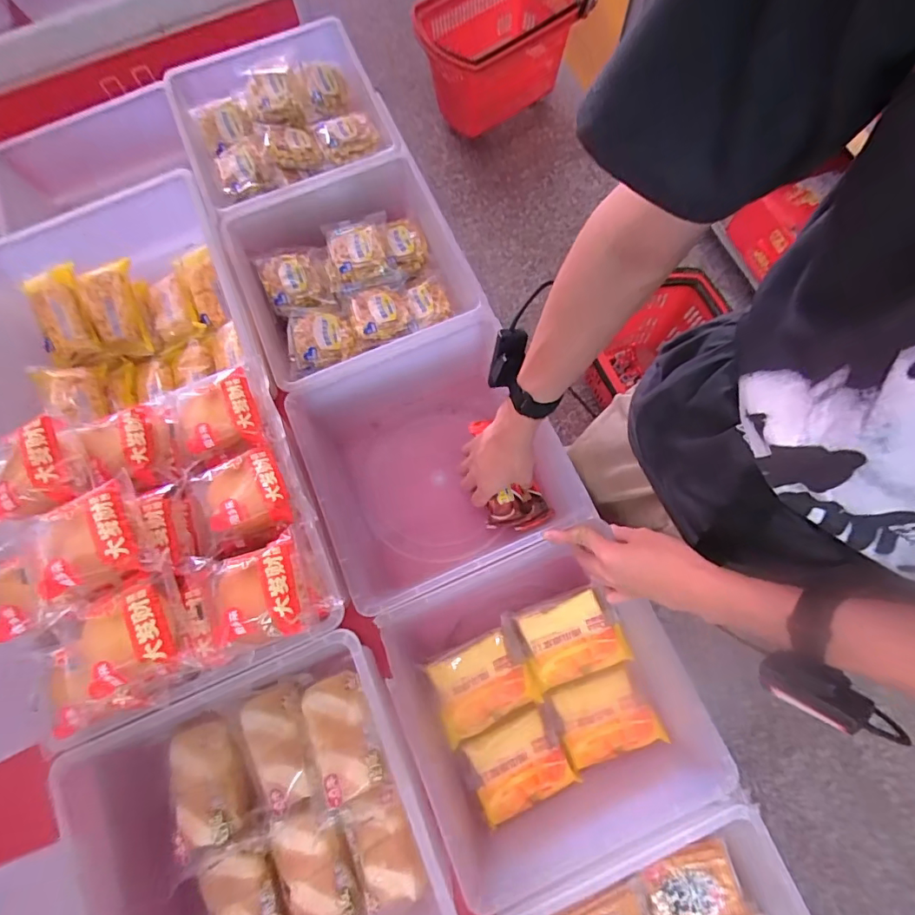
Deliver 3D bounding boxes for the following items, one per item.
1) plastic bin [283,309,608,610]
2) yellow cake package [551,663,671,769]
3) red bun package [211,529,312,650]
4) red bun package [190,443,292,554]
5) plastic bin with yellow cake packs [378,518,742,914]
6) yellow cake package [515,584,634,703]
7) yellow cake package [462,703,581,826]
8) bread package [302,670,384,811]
[{"bbox_3d":[-0.044,0.011,0.654,0.311,0.172,0.301,-24,75,-5],"label":"plastic bin"},{"bbox_3d":[0.185,0.321,0.608,0.111,0.040,0.087,-25,62,9],"label":"yellow cake package"},{"bbox_3d":[-0.176,0.118,0.422,0.080,0.050,0.081,-14,75,-2],"label":"red bun package"},{"bbox_3d":[-0.212,0.036,0.468,0.087,0.039,0.076,-22,75,-4],"label":"red bun package"},{"bbox_3d":[0.097,0.271,0.583,0.300,0.146,0.301,-21,75,-4],"label":"plastic bin with yellow cake packs"},{"bbox_3d":[0.139,0.232,0.622,0.131,0.046,0.098,-23,75,-4],"label":"yellow cake package"},{"bbox_3d":[0.073,0.378,0.605,0.110,0.035,0.090,-21,60,-11],"label":"yellow cake package"},{"bbox_3d":[-0.123,0.286,0.499,0.067,0.037,0.110,-22,75,-4],"label":"bread package"}]

